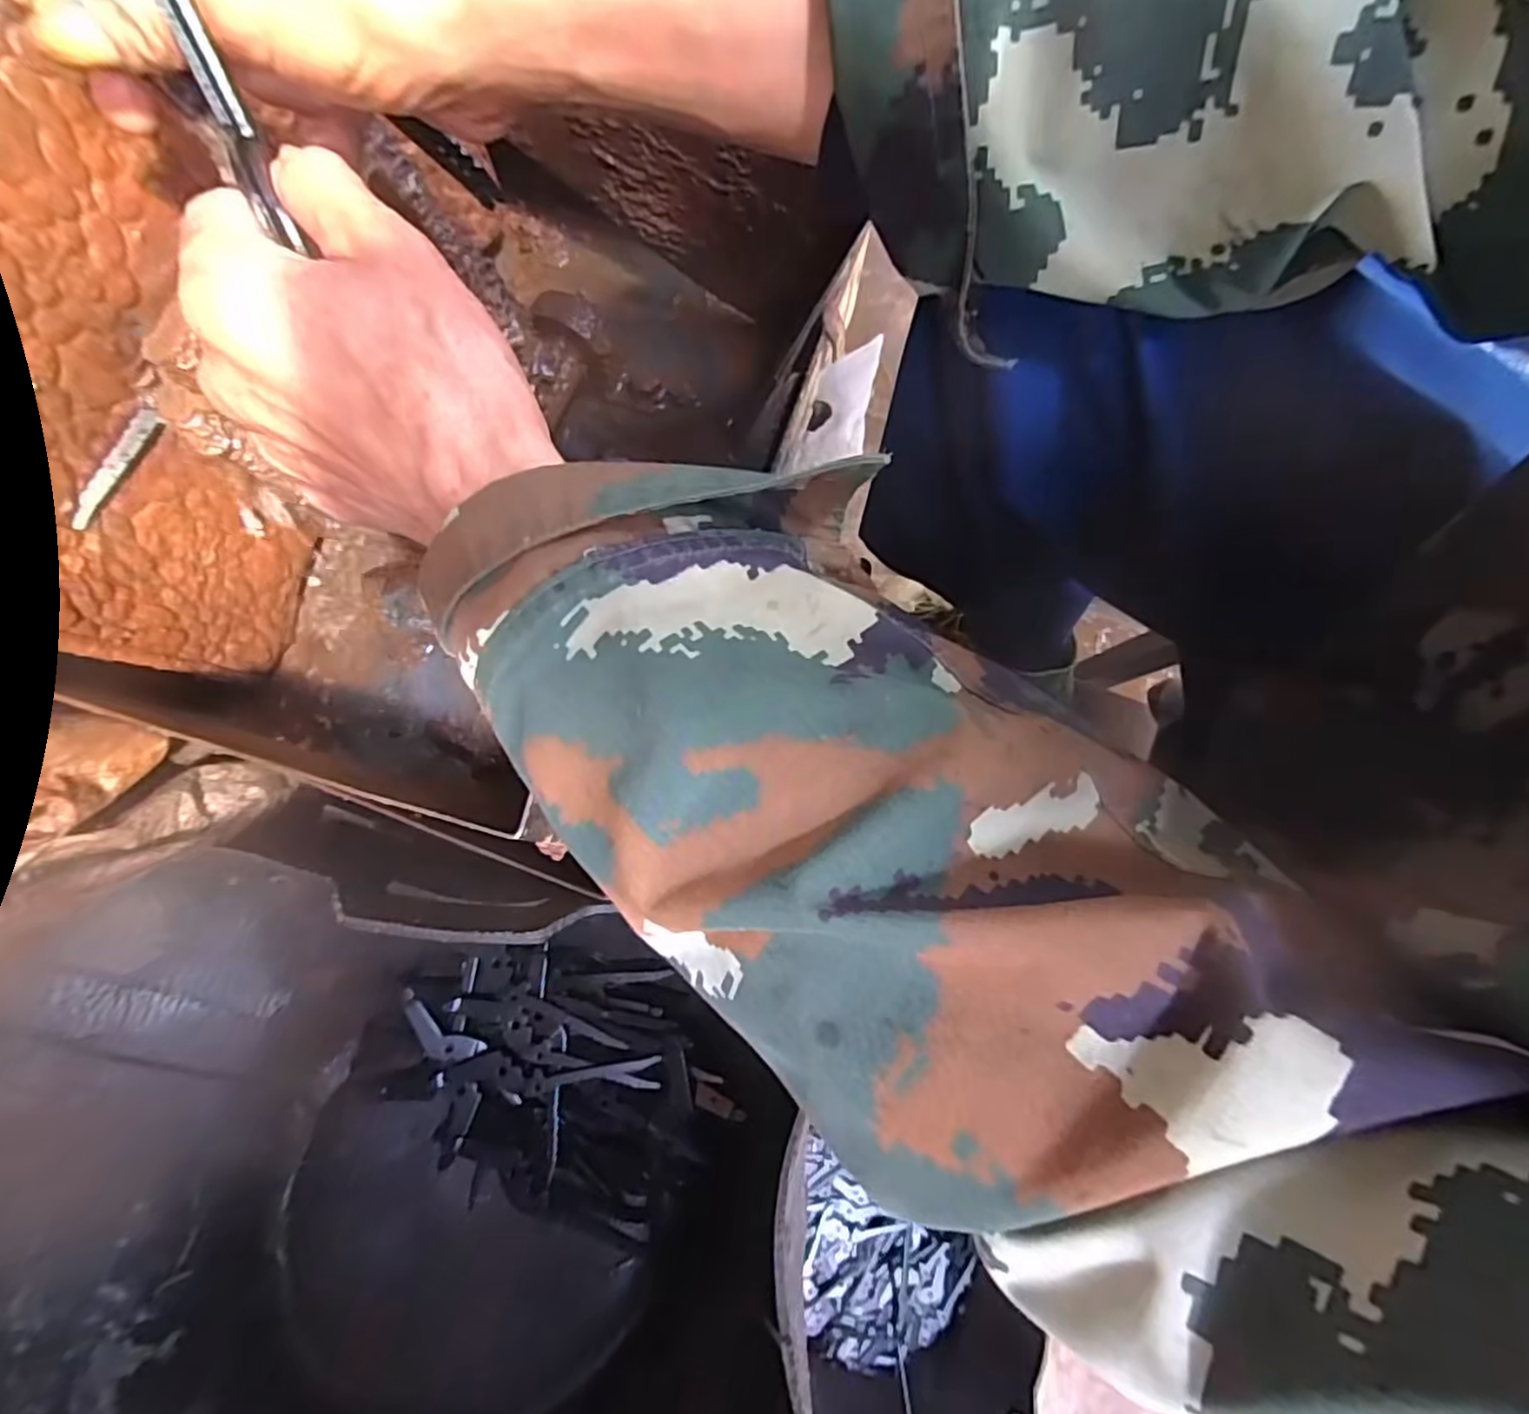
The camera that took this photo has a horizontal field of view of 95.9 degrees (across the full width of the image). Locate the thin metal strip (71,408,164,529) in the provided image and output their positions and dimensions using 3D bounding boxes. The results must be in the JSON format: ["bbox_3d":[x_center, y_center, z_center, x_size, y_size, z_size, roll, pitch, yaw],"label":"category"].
[{"bbox_3d":[-0.298,-0.110,0.318,0.006,0.007,0.064,19,79,3],"label":"thin metal strip"}]

